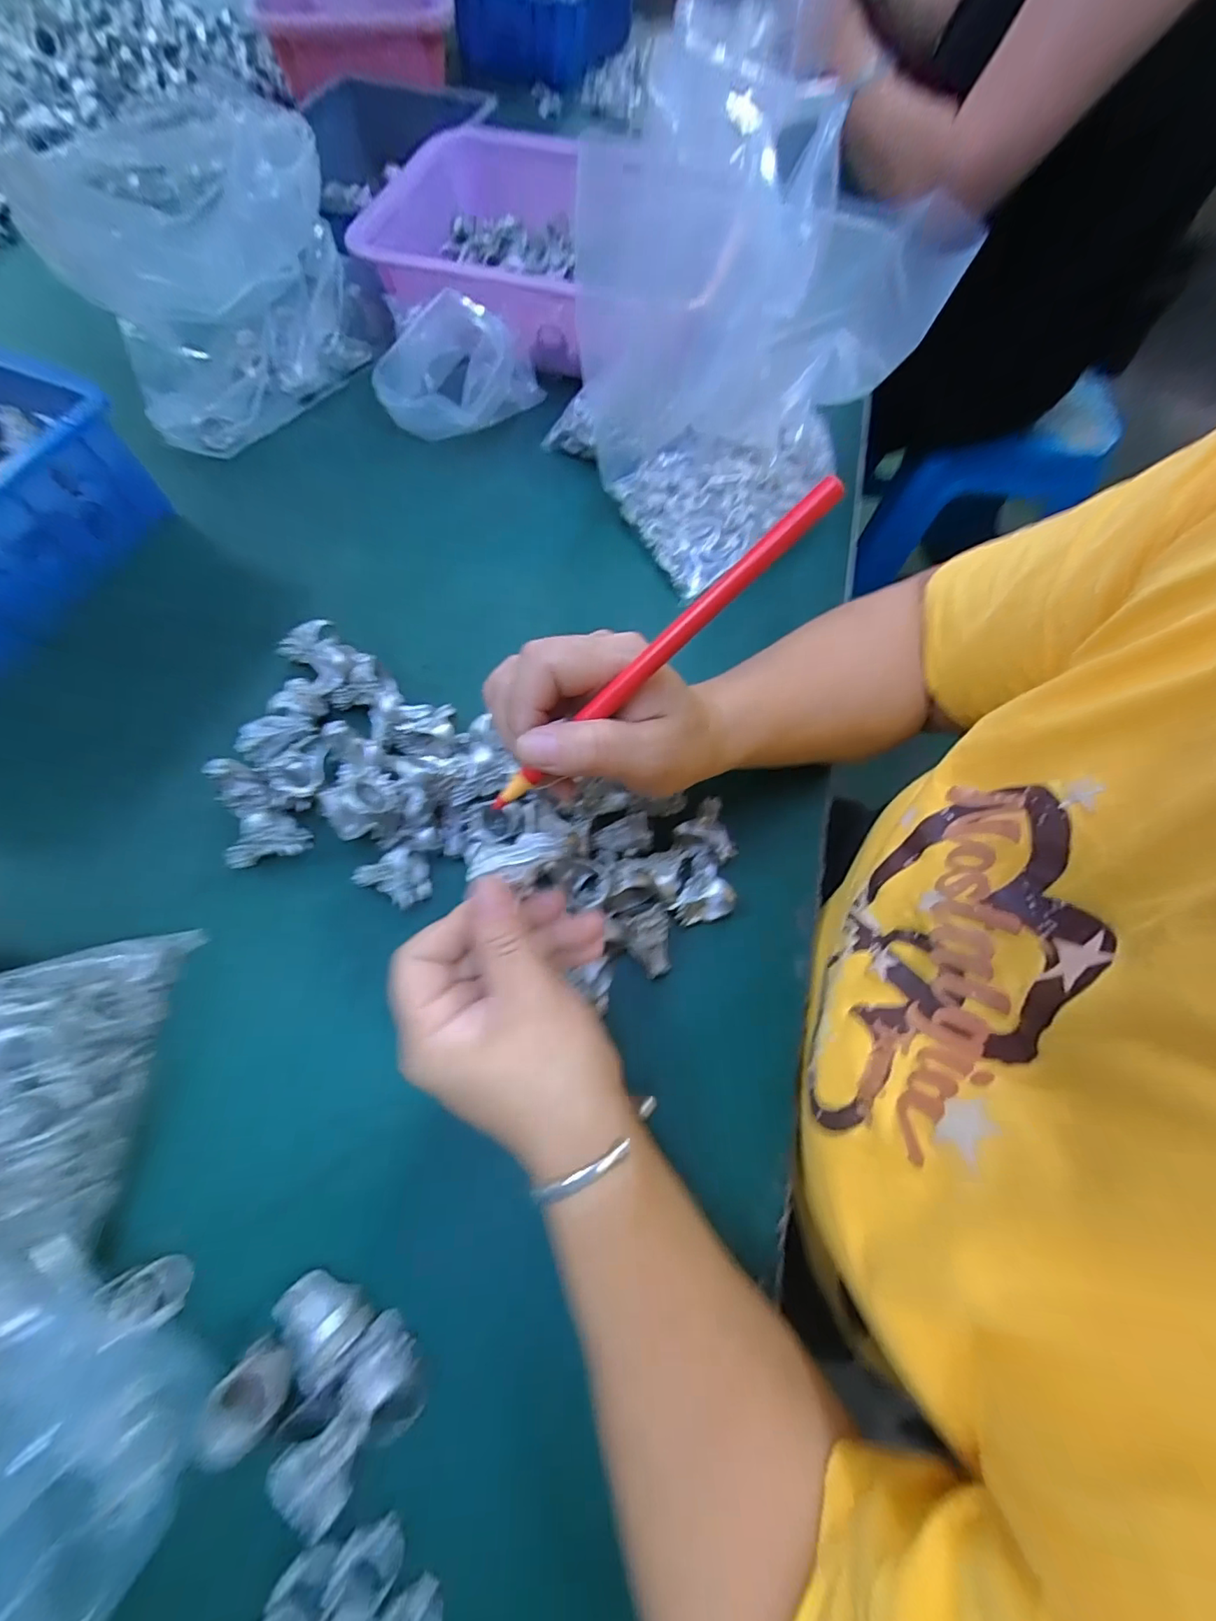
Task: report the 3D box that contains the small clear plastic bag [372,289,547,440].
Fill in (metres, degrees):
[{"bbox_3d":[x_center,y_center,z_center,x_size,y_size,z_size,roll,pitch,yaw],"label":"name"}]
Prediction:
[{"bbox_3d":[-0.121,-0.357,0.439,0.128,0.080,0.081,-4,67,-3],"label":"small clear plastic bag"}]

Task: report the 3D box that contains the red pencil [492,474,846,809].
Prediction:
[{"bbox_3d":[0.015,-0.055,0.206,0.167,0.008,0.009,-41,71,17],"label":"red pencil"}]

